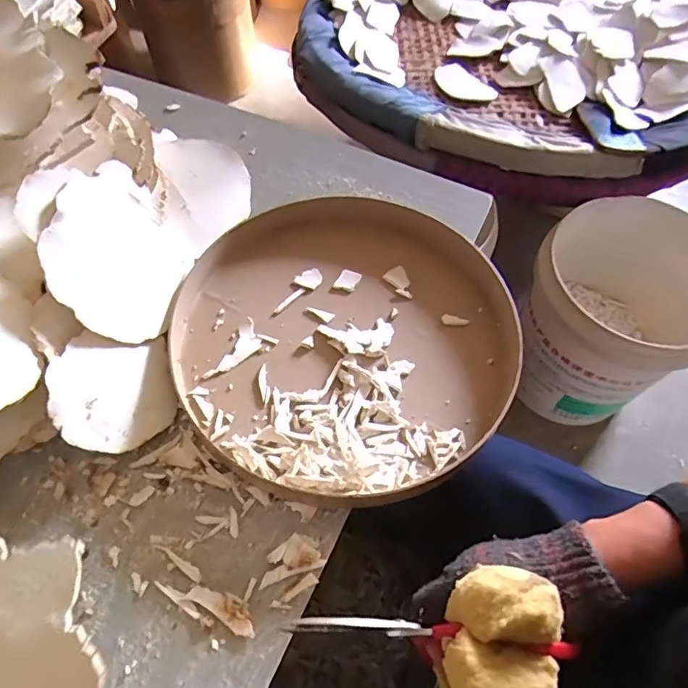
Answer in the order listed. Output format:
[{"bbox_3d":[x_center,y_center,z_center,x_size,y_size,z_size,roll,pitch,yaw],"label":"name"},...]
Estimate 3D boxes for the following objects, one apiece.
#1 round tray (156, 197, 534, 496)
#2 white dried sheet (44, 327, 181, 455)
[{"bbox_3d":[-0.004,-0.011,0.488,0.301,0.039,0.291,0,61,-1],"label":"round tray"},{"bbox_3d":[-0.194,0.041,0.440,0.091,0.018,0.091,6,74,-40],"label":"white dried sheet"}]

